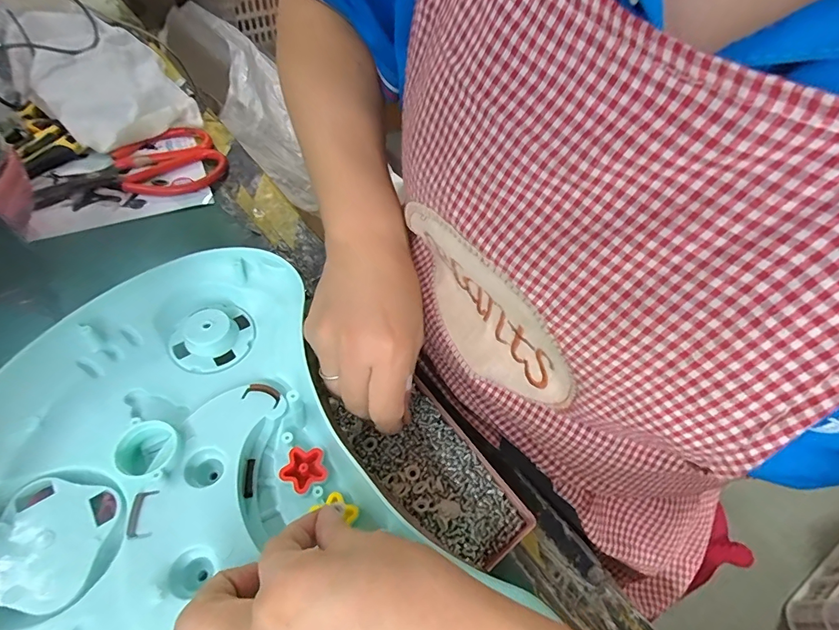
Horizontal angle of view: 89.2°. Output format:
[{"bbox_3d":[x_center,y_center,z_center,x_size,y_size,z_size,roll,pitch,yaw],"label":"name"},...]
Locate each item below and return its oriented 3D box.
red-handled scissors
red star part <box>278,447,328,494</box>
[{"bbox_3d":[-0.288,-0.140,0.426,0.170,0.014,0.098,-29,61,-24],"label":"red-handled scissors"},{"bbox_3d":[-0.069,0.092,0.252,0.026,0.004,0.025,1,54,-5],"label":"red star part"}]

